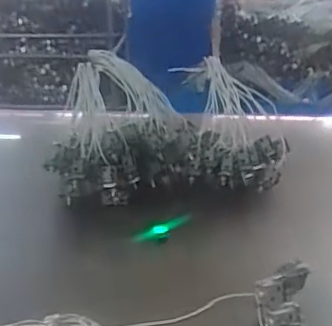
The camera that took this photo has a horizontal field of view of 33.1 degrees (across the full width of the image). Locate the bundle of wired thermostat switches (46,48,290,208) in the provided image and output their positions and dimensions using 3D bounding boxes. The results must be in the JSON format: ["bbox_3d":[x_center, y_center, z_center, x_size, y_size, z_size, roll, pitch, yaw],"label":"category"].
[{"bbox_3d":[0.008,-0.007,1.052,0.440,0.123,0.118,-4,25,-9],"label":"bundle of wired thermostat switches"}]

